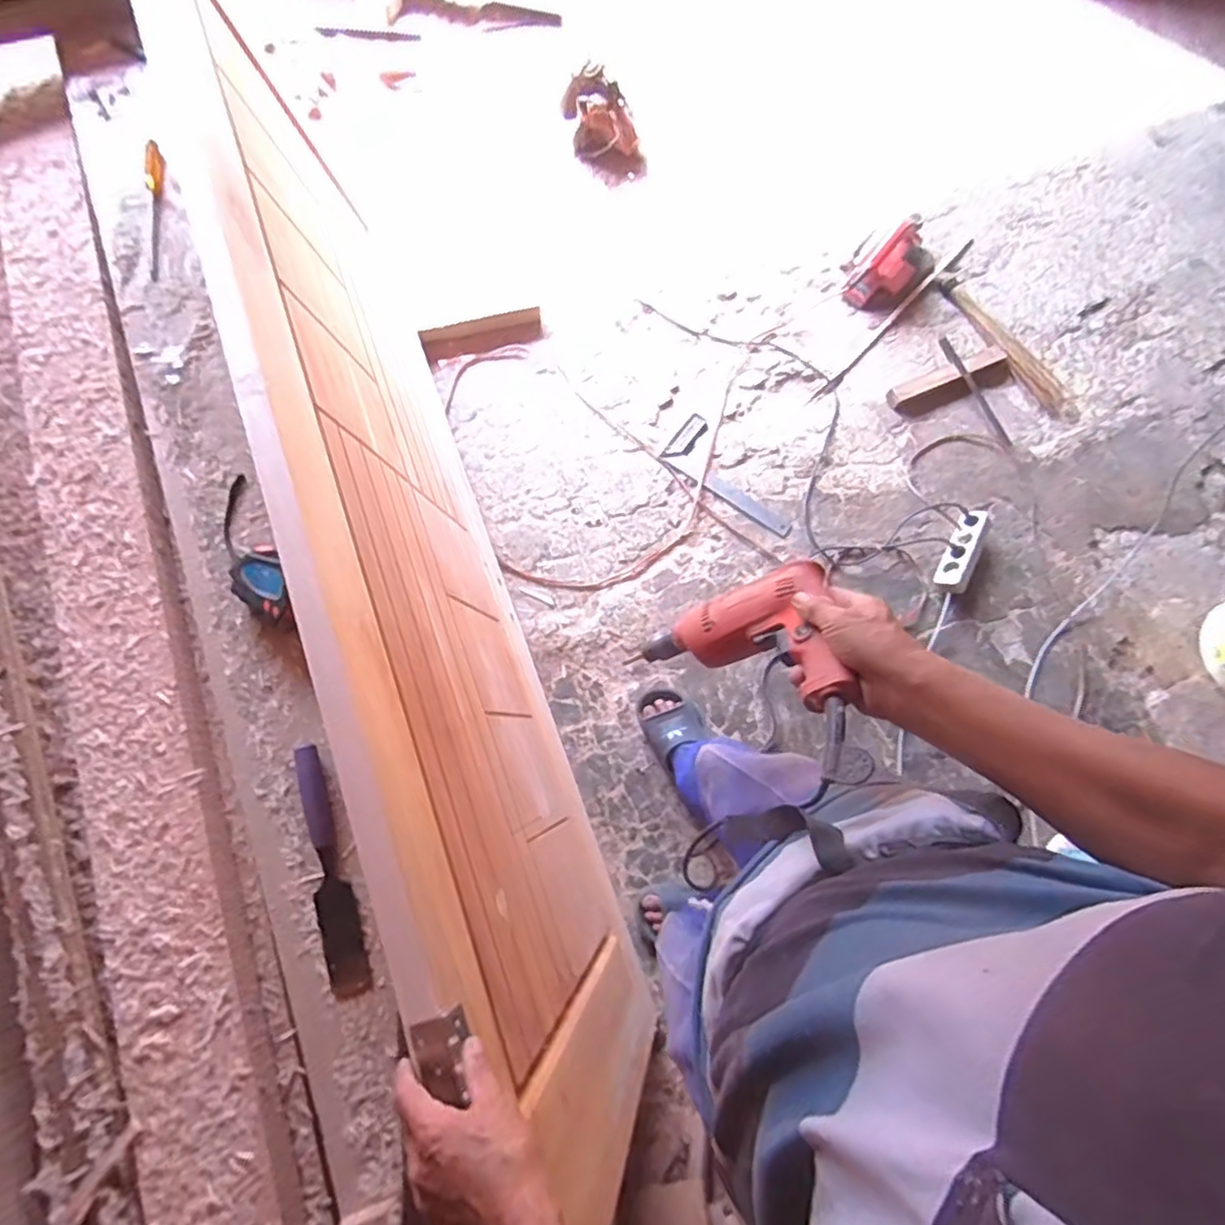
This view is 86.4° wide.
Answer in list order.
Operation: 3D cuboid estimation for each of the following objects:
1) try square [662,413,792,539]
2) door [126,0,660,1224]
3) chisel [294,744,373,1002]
[{"bbox_3d":[0.295,-0.326,1.554,0.353,0.012,0.146,38,78,9],"label":"try square"},{"bbox_3d":[-0.294,-0.093,1.037,0.042,0.769,1.627,-22,77,4],"label":"door"},{"bbox_3d":[-0.294,0.262,0.667,0.038,0.018,0.247,-19,76,-5],"label":"chisel"}]

